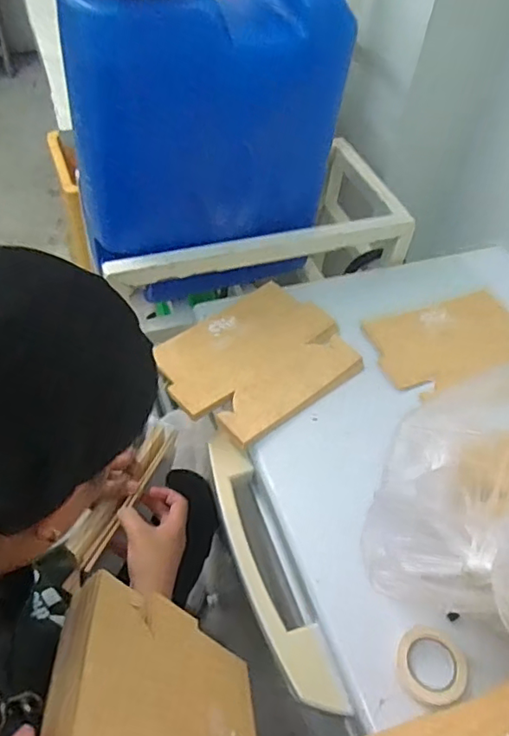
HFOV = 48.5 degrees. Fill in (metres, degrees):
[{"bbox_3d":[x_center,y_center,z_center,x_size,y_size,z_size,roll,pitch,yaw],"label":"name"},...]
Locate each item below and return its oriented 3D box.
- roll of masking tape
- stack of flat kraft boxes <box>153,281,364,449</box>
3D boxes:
[{"bbox_3d":[0.156,0.261,0.497,0.059,0.014,0.061,3,49,-3],"label":"roll of masking tape"},{"bbox_3d":[0.003,-0.015,0.717,0.233,0.016,0.190,-30,58,-27],"label":"stack of flat kraft boxes"}]

